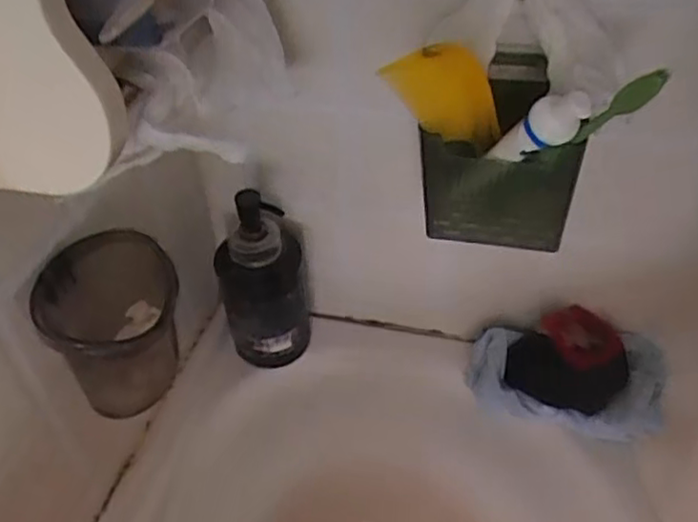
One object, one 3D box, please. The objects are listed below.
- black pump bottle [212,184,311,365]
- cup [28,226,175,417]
[{"bbox_3d":[-0.079,0.023,0.646,0.079,0.194,0.071,-11,46,-7],"label":"black pump bottle"},{"bbox_3d":[-0.155,0.046,0.466,0.079,0.095,0.096,-8,45,-3],"label":"cup"}]

